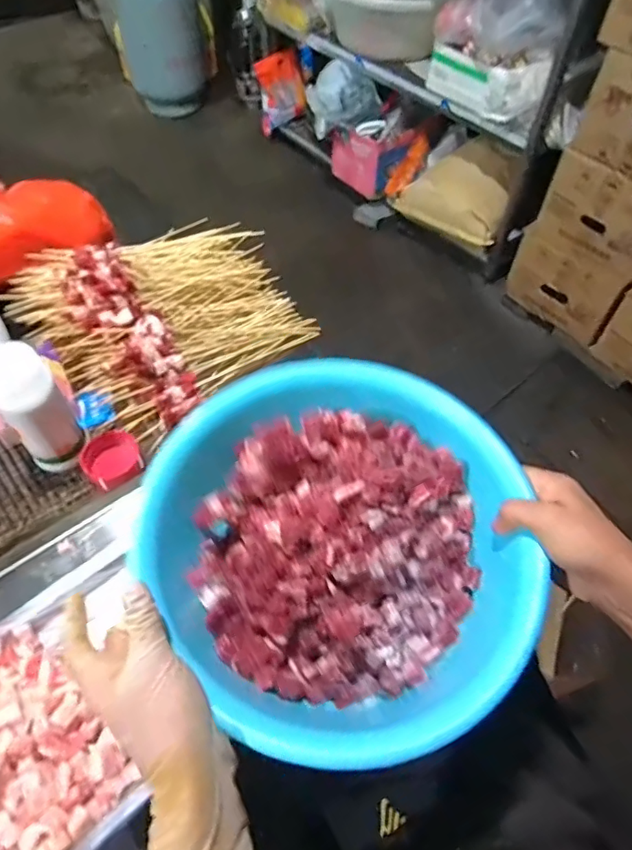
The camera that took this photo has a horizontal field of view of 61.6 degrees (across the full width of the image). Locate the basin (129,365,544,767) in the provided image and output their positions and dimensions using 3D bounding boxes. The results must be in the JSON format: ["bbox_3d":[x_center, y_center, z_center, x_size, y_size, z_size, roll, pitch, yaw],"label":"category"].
[{"bbox_3d":[0.012,0.088,0.426,0.267,0.120,0.306,-32,60,-23],"label":"basin"}]

